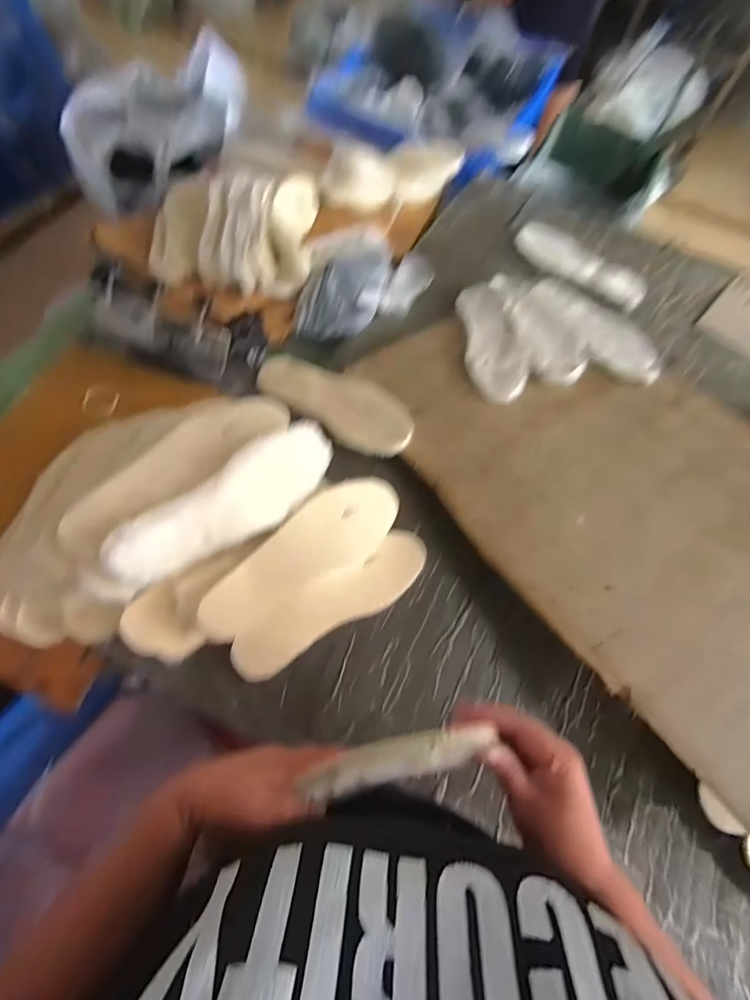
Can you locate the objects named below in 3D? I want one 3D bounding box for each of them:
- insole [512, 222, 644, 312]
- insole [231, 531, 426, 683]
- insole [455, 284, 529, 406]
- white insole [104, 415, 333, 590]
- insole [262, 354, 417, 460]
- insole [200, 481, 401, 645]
[{"bbox_3d":[0.417,-0.483,0.902,0.278,0.022,0.118,40,68,15],"label":"insole"},{"bbox_3d":[-0.051,0.134,0.582,0.277,0.013,0.074,-30,100,-18],"label":"insole"},{"bbox_3d":[0.198,-0.284,0.771,0.093,0.017,0.279,-4,64,-6],"label":"insole"},{"bbox_3d":[-0.159,0.005,0.511,0.276,0.014,0.088,-39,108,-24],"label":"white insole"},{"bbox_3d":[-0.067,-0.160,0.693,0.274,0.030,0.101,32,66,12],"label":"insole"},{"bbox_3d":[-0.088,0.072,0.553,0.273,0.012,0.100,-38,106,-11],"label":"insole"}]

